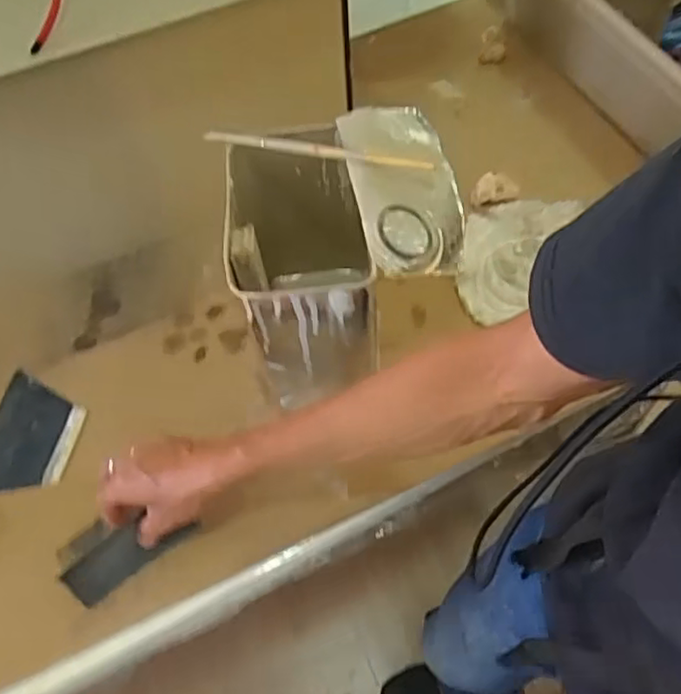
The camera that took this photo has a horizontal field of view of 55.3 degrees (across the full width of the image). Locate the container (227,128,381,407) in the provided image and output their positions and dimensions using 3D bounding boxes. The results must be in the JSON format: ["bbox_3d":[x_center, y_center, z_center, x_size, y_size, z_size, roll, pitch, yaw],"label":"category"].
[{"bbox_3d":[-0.027,-0.061,0.595,0.117,0.216,0.166,-6,62,0],"label":"container"}]

